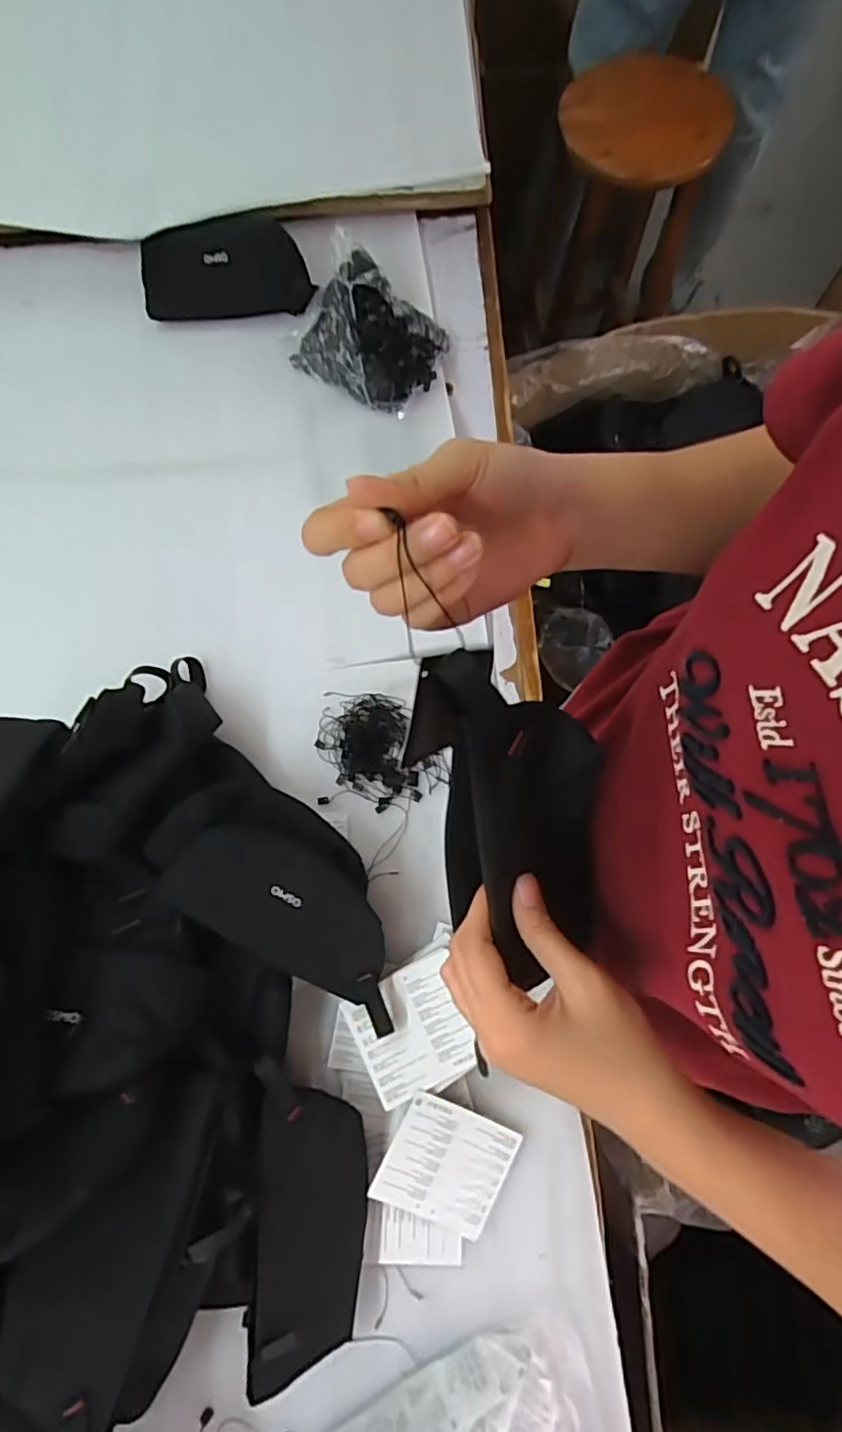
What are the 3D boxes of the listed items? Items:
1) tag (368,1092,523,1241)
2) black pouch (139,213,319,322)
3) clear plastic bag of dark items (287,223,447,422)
[{"bbox_3d":[0.021,0.361,0.497,0.095,0.005,0.089,26,86,-4],"label":"tag"},{"bbox_3d":[-0.218,-0.498,0.691,0.185,0.088,0.025,-3,37,0],"label":"black pouch"},{"bbox_3d":[-0.056,-0.416,0.674,0.159,0.068,0.123,32,79,8],"label":"clear plastic bag of dark items"}]

